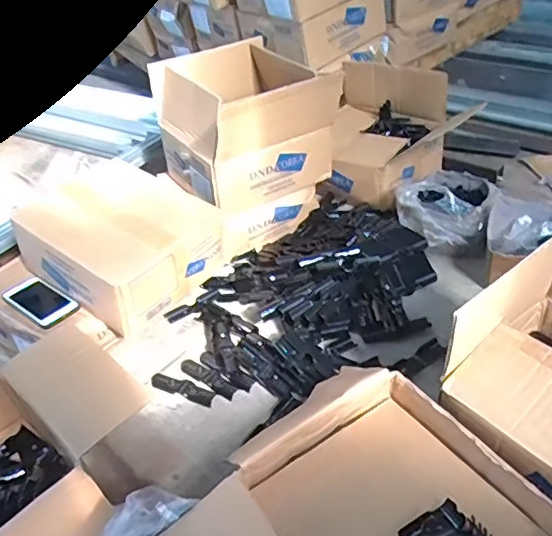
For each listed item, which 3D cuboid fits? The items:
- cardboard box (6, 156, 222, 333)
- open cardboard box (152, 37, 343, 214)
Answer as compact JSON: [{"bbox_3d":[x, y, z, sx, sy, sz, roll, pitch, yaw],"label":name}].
[{"bbox_3d":[-0.306,-0.061,1.111,0.316,0.158,0.283,22,46,32],"label":"cardboard box"},{"bbox_3d":[-0.078,-0.329,1.291,0.317,0.256,0.362,-26,41,-23],"label":"open cardboard box"}]

